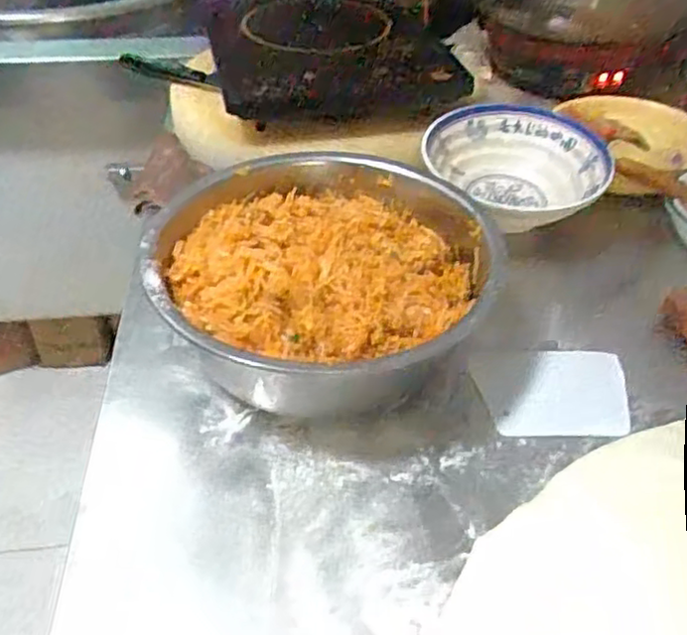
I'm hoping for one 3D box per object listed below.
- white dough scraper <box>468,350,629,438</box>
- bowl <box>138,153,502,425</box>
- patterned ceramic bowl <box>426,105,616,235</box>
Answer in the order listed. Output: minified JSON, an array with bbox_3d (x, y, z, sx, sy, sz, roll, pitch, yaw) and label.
[{"bbox_3d":[0.177,0.062,0.595,0.129,0.007,0.096,3,43,-2],"label":"white dough scraper"},{"bbox_3d":[-0.014,-0.025,0.611,0.290,0.109,0.291,1,42,-1],"label":"bowl"},{"bbox_3d":[0.193,-0.158,0.775,0.182,0.070,0.195,1,42,-1],"label":"patterned ceramic bowl"}]

